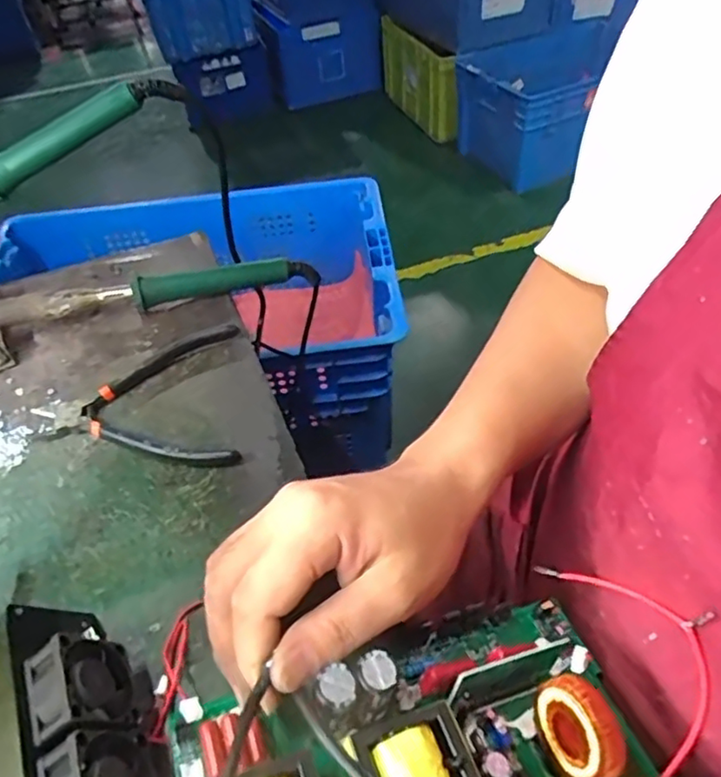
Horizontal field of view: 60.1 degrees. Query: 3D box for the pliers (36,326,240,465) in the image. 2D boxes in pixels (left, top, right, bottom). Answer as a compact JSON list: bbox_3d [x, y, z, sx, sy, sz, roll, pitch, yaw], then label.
[{"bbox_3d":[-0.150,0.008,0.426,0.130,0.016,0.123,-6,45,-4],"label":"pliers"}]

